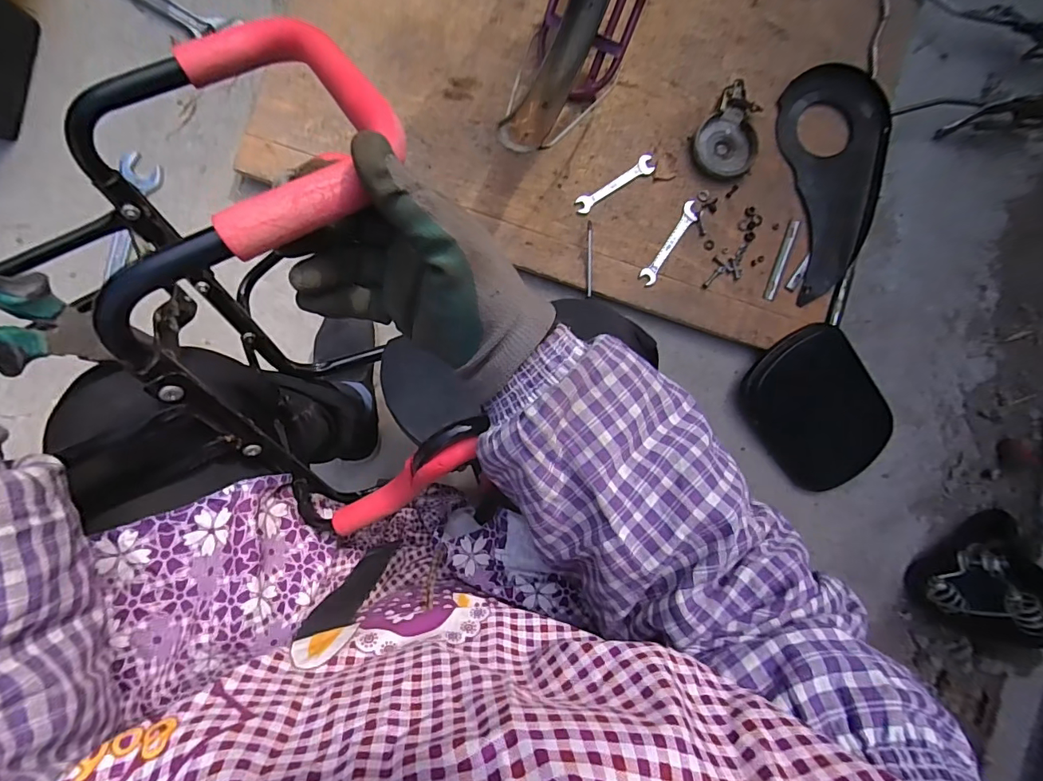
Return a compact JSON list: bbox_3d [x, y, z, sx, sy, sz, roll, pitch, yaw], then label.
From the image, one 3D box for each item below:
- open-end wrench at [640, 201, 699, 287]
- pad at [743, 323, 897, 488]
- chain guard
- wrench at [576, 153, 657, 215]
[{"bbox_3d":[0.247,-0.244,0.783,0.028,0.005,0.157,34,87,-3],"label":"open-end wrench"},{"bbox_3d":[0.515,0.039,0.819,0.213,0.042,0.291,-34,104,6],"label":"pad"},{"bbox_3d":[0.523,-0.351,0.786,0.173,0.030,0.387,0,89,-4],"label":"chain guard"},{"bbox_3d":[0.155,-0.339,0.777,0.147,0.004,0.029,-33,91,-4],"label":"wrench"}]

